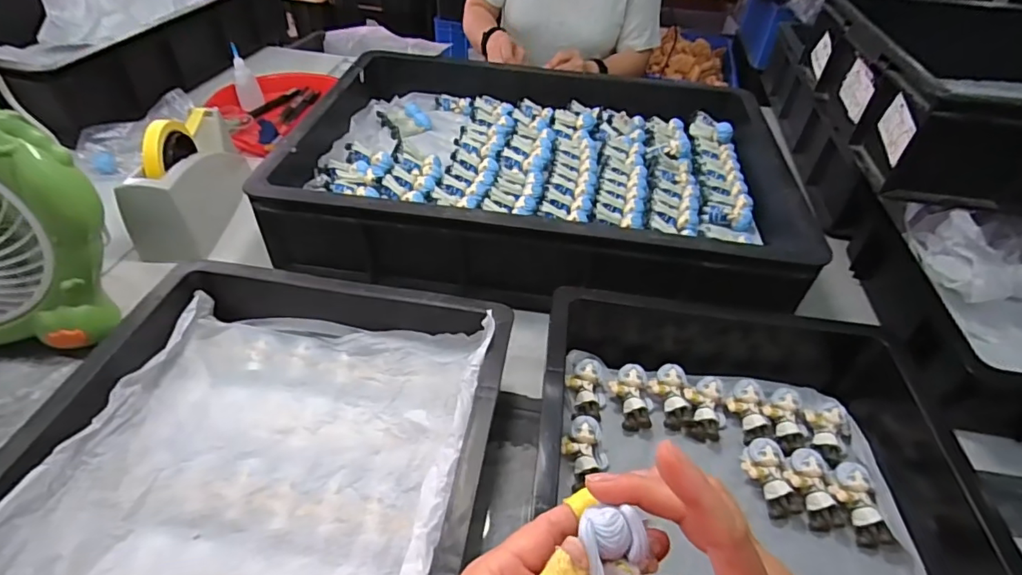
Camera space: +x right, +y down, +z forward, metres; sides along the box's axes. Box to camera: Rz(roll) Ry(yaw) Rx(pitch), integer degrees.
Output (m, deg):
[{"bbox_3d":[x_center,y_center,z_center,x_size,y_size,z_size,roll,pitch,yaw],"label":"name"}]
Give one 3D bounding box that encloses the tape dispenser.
[{"bbox_3d":[-0.403,-0.147,0.656,0.073,0.121,0.209,2,43,-2],"label":"tape dispenser"}]

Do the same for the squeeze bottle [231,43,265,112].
[{"bbox_3d":[-0.446,-0.351,0.875,0.039,0.089,0.039,-16,47,-20],"label":"squeeze bottle"}]

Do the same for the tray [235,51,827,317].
[{"bbox_3d":[0.038,-0.155,0.687,0.572,0.114,0.402,7,43,3],"label":"tray"}]

